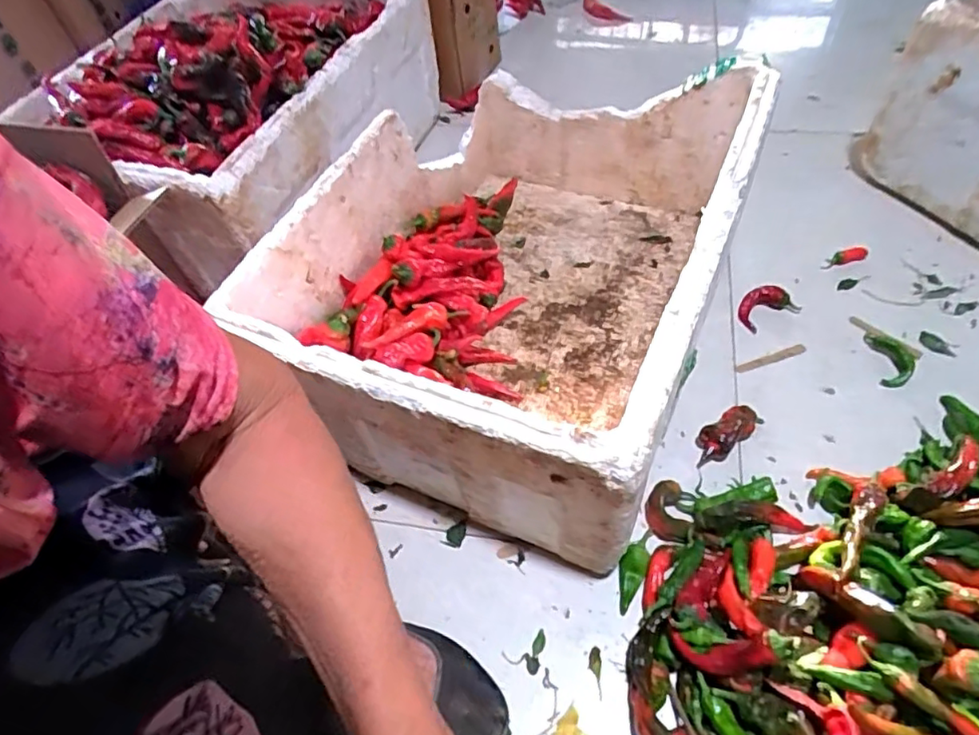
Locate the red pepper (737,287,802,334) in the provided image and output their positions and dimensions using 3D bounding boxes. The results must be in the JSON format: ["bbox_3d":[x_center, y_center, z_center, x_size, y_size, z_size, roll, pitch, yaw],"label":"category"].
[{"bbox_3d":[0.370,-0.081,0.804,0.082,0.017,0.053,-20,55,-10],"label":"red pepper"}]

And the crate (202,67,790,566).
[{"bbox_3d":[0.044,-0.138,0.730,0.434,0.248,0.609,18,58,16],"label":"crate"}]

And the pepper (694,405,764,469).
[{"bbox_3d":[0.276,0.073,0.691,0.098,0.035,0.041,-37,60,-20],"label":"pepper"}]

